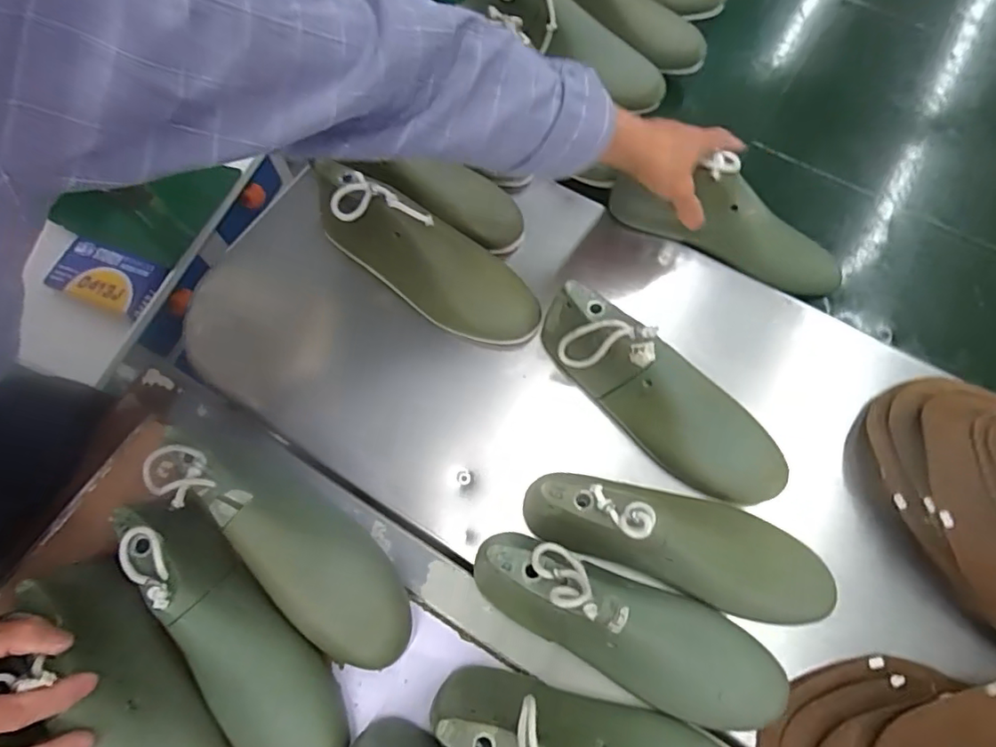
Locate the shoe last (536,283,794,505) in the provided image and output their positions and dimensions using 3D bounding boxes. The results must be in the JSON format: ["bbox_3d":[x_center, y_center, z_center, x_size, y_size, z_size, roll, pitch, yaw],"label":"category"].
[{"bbox_3d":[0.140,0.021,0.486,0.244,0.089,0.066,38,73,14],"label":"shoe last"}]

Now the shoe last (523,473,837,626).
[{"bbox_3d":[0.143,0.130,0.437,0.256,0.100,0.080,16,69,7],"label":"shoe last"}]

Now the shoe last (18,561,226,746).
[{"bbox_3d":[-0.260,0.252,0.395,0.074,0.064,0.243,-28,83,-10],"label":"shoe last"}]

